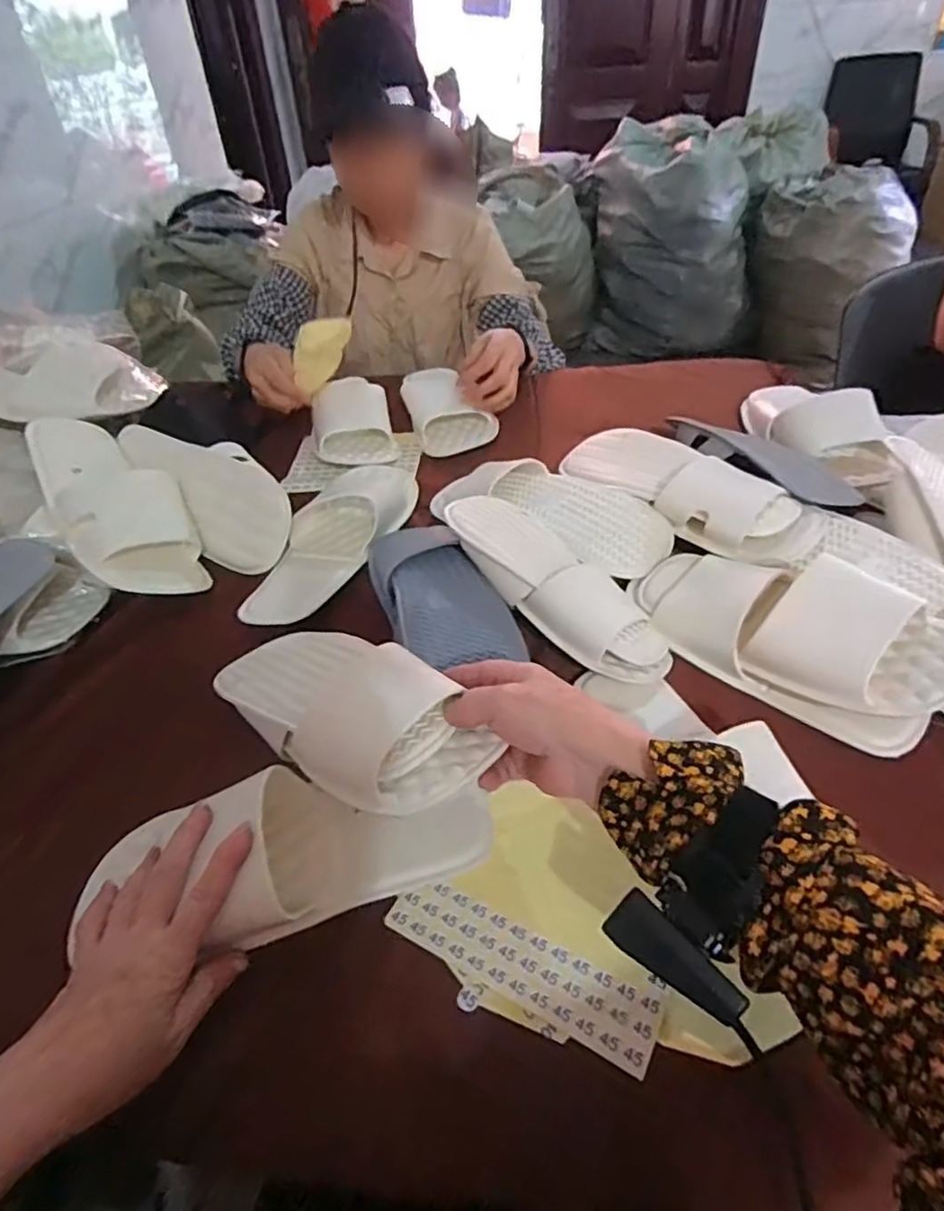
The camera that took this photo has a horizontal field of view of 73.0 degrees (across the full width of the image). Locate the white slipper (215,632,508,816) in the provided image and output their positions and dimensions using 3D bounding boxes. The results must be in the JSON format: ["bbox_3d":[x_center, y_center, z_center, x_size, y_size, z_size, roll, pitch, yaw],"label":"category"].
[{"bbox_3d":[-0.090,0.077,0.457,0.257,0.058,0.097,13,43,40],"label":"white slipper"}]

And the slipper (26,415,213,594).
[{"bbox_3d":[-0.379,-0.109,0.670,0.112,0.052,0.253,-34,72,-29],"label":"slipper"}]

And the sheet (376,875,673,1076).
[{"bbox_3d":[0.028,0.213,0.382,0.166,0.006,0.040,19,47,23],"label":"sheet"}]

